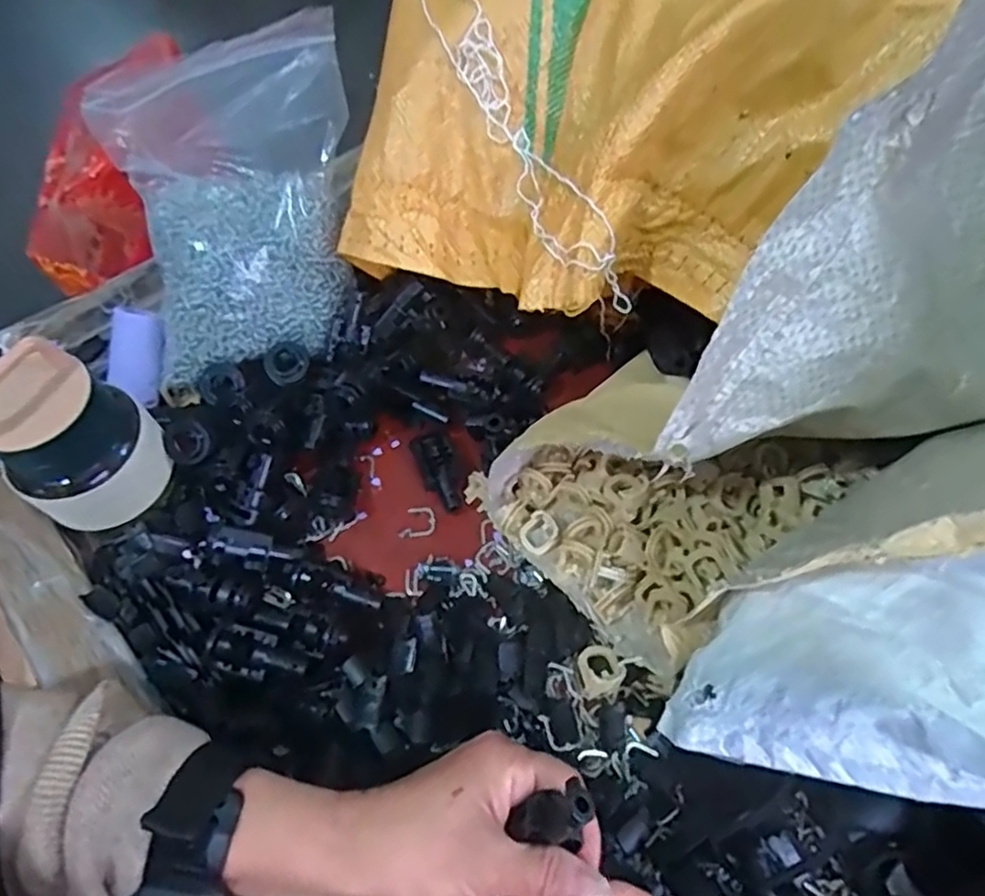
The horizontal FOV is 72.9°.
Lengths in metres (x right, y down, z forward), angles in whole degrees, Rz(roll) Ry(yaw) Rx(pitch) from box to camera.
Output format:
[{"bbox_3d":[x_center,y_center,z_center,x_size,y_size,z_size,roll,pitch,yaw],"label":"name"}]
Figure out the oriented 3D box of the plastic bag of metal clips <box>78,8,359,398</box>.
[{"bbox_3d":[-0.158,-0.163,0.418,0.121,0.129,0.188,-3,61,1],"label":"plastic bag of metal clips"}]

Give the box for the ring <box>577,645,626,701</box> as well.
[{"bbox_3d":[0.057,0.120,0.359,0.023,0.017,0.026,-13,62,-4],"label":"ring"}]

